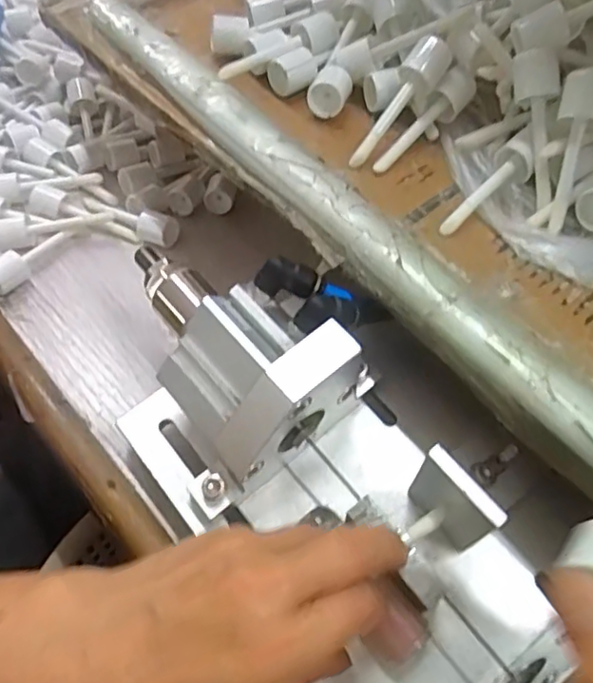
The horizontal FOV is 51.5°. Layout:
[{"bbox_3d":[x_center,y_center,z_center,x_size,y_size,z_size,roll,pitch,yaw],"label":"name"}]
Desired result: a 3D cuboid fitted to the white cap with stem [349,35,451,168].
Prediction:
[{"bbox_3d":[0.052,-0.124,0.321,0.017,0.019,0.078,36,88,19],"label":"white cap with stem"}]

